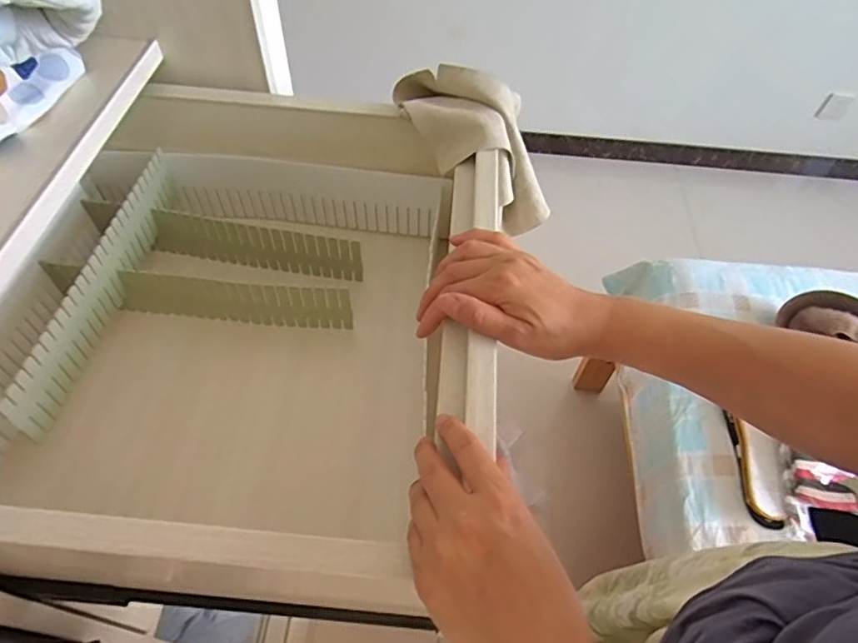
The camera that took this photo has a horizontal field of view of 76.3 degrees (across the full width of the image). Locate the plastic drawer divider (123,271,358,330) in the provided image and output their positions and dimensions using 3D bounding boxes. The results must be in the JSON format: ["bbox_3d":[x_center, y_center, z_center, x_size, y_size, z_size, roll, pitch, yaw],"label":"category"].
[{"bbox_3d":[-0.200,-0.020,0.562,0.238,0.067,0.009,6,55,-1],"label":"plastic drawer divider"}]

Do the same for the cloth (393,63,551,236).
[{"bbox_3d":[0.049,-0.175,0.553,0.205,0.094,0.102,49,60,-9],"label":"cloth"}]

